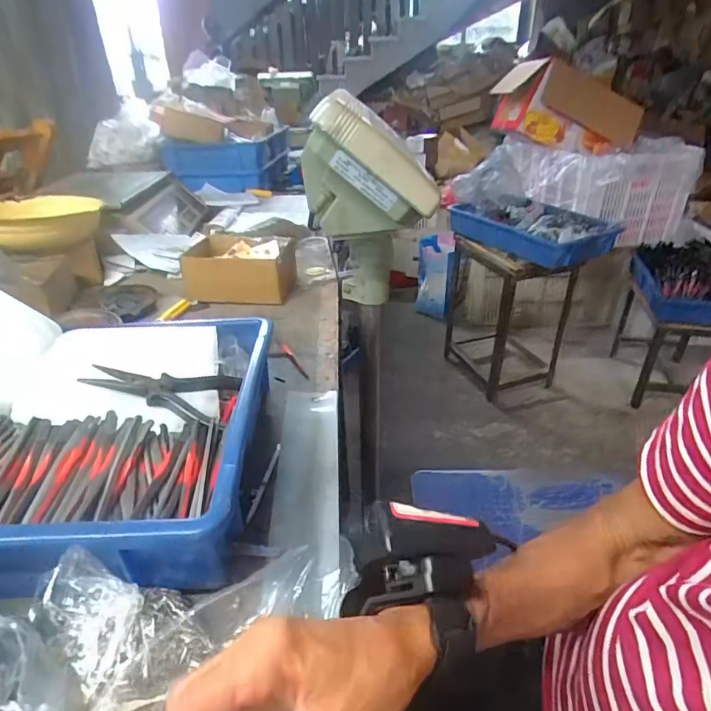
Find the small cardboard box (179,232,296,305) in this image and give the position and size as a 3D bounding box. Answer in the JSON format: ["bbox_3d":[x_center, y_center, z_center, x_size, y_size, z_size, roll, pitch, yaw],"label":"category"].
[{"bbox_3d":[-0.181,-0.133,0.741,0.151,0.067,0.121,-3,31,-3],"label":"small cardboard box"}]

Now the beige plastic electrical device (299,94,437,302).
[{"bbox_3d":[0.020,-0.160,0.568,0.135,0.295,0.068,5,66,7],"label":"beige plastic electrical device"}]

